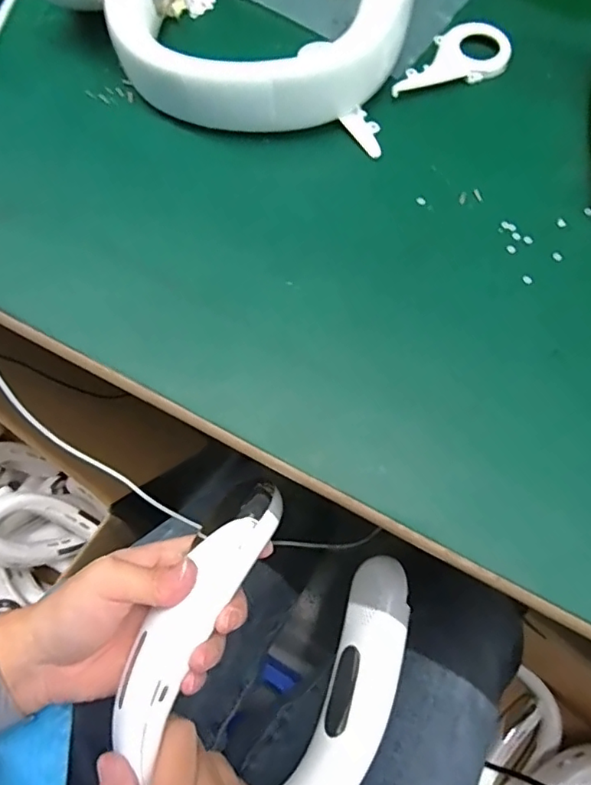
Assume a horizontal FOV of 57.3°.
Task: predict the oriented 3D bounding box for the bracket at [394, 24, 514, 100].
[{"bbox_3d":[0.099,-0.222,0.358,0.087,0.009,0.043,-17,69,-6],"label":"bracket"}]

